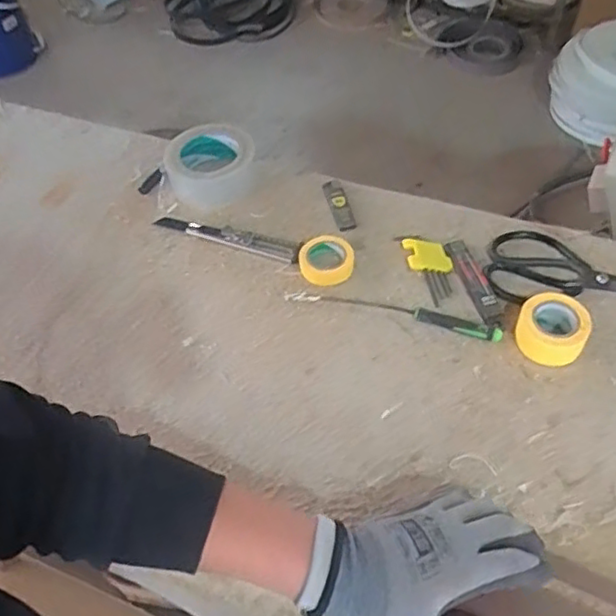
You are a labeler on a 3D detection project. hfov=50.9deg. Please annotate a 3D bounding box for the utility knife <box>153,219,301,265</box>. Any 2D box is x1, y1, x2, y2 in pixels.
[{"bbox_3d":[-0.098,-0.089,0.781,0.191,0.009,0.032,15,57,14],"label":"utility knife"}]

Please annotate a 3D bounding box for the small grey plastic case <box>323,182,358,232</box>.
[{"bbox_3d":[0.039,-0.127,0.797,0.023,0.006,0.077,-15,65,-8],"label":"small grey plastic case"}]

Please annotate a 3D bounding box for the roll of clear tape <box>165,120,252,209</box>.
[{"bbox_3d":[-0.123,-0.179,0.834,0.119,0.056,0.118,-2,55,3],"label":"roll of clear tape"}]

